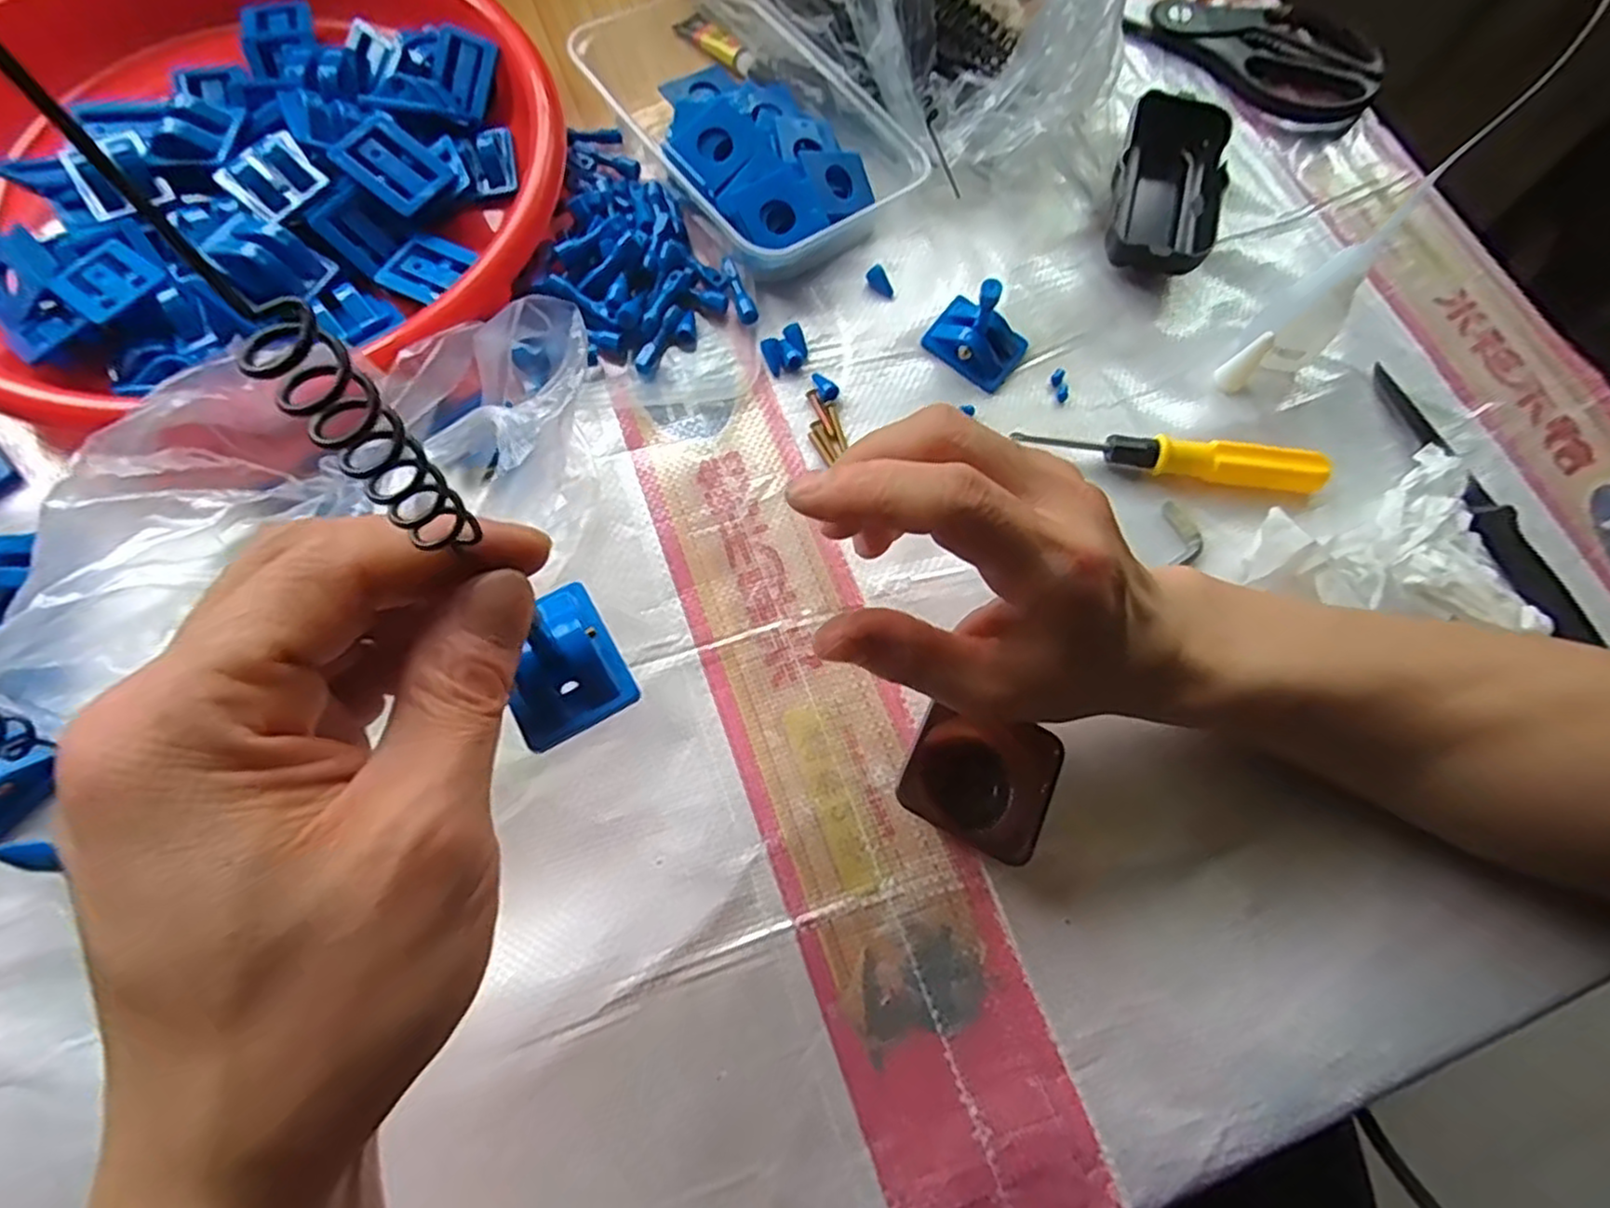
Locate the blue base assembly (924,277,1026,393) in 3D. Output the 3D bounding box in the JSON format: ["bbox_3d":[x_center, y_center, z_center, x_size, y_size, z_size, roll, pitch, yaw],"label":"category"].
[{"bbox_3d":[0.085,-0.136,0.348,0.044,0.042,0.033,36,72,10],"label":"blue base assembly"}]

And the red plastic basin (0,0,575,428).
[{"bbox_3d":[-0.277,-0.223,0.359,0.293,0.042,0.280,1,70,-2],"label":"red plastic basin"}]

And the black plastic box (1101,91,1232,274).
[{"bbox_3d":[0.190,-0.218,0.385,0.054,0.027,0.106,19,70,5],"label":"black plastic box"}]

